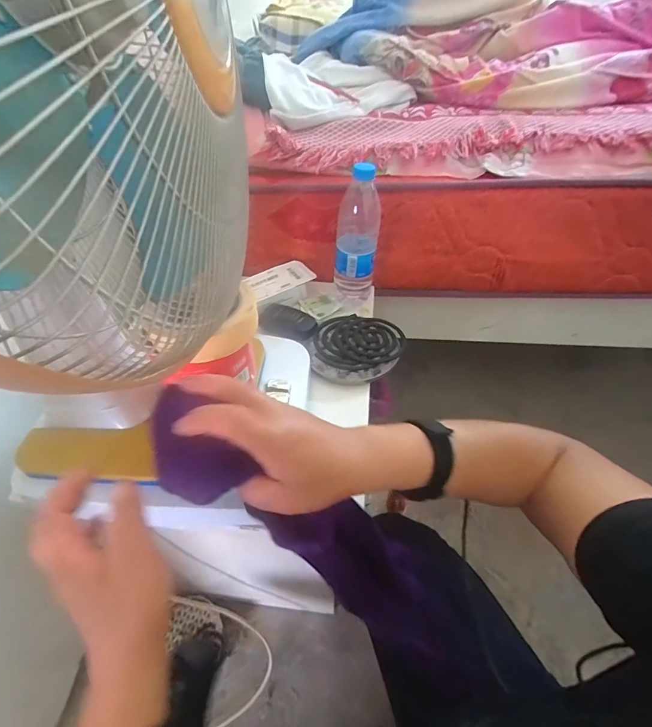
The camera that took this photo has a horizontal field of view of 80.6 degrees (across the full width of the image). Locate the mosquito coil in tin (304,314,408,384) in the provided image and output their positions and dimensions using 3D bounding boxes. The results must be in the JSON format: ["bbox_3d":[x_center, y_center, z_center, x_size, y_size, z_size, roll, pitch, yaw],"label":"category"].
[{"bbox_3d":[0.043,-0.024,0.583,0.120,0.034,0.135,25,53,26],"label":"mosquito coil in tin"}]

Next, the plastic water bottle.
[{"bbox_3d":[0.049,-0.193,0.610,0.070,0.213,0.060,2,46,7],"label":"plastic water bottle"}]

